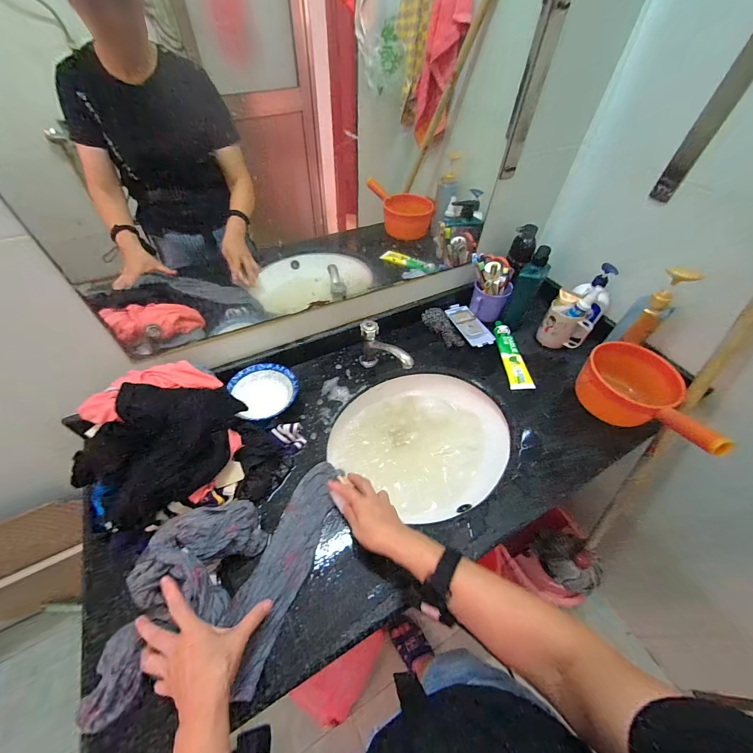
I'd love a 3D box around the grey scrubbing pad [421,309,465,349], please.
[{"bbox_3d":[0.175,-0.125,0.829,0.052,0.022,0.130,-30,72,-24],"label":"grey scrubbing pad"}]

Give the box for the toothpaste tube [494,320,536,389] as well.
[{"bbox_3d":[0.325,-0.059,0.777,0.050,0.033,0.198,-1,51,-3],"label":"toothpaste tube"}]

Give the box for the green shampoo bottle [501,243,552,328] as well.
[{"bbox_3d":[0.365,-0.215,0.784,0.059,0.192,0.074,24,54,16],"label":"green shampoo bottle"}]

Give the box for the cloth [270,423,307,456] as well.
[{"bbox_3d":[-0.164,0.116,0.609,0.056,0.038,0.047,-32,59,-25],"label":"cloth"}]

